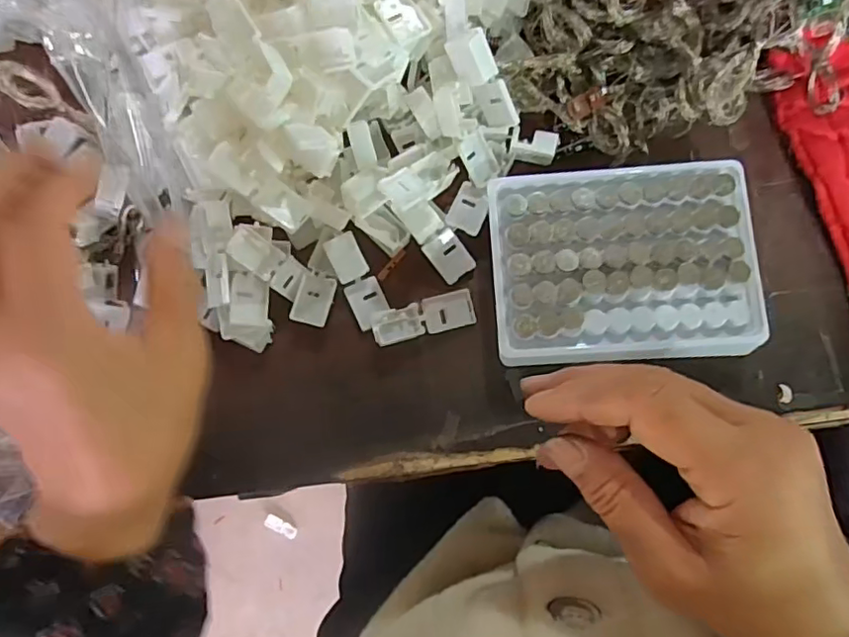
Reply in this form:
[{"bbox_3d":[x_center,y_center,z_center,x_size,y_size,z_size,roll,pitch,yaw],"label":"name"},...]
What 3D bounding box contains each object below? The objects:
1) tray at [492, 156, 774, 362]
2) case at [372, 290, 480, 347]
[{"bbox_3d":[0.101,-0.029,0.307,0.128,0.027,0.100,-3,83,4],"label":"tray"},{"bbox_3d":[0.000,-0.001,0.320,0.055,0.008,0.020,-14,83,2],"label":"case"}]

